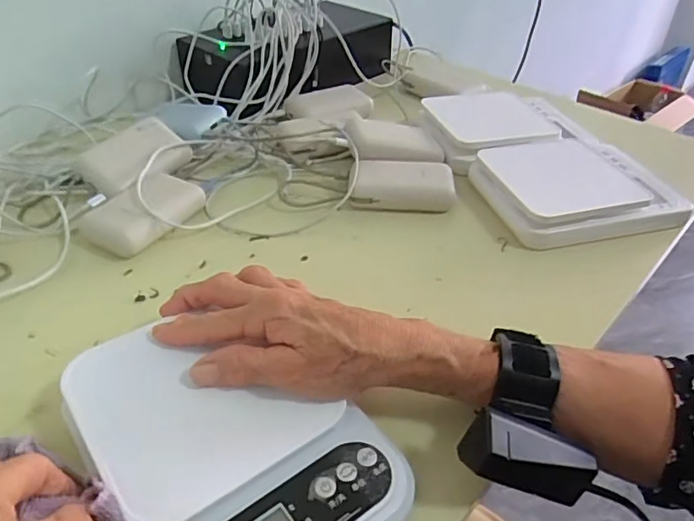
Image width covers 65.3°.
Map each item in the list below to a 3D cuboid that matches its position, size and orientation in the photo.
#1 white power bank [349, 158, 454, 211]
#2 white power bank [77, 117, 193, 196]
[{"bbox_3d":[0.055,-0.076,0.538,0.099,0.026,0.060,1,41,0],"label":"white power bank"},{"bbox_3d":[-0.210,-0.105,0.538,0.058,0.025,0.094,49,52,6],"label":"white power bank"}]

